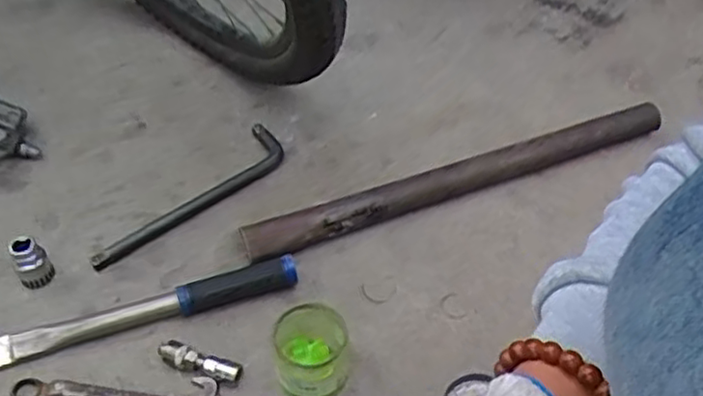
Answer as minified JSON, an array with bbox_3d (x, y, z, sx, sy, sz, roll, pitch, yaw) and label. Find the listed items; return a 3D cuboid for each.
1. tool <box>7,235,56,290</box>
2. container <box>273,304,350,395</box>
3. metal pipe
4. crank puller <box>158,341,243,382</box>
[{"bbox_3d":[-0.311,0.059,0.667,0.032,0.041,0.030,36,55,26],"label":"tool"},{"bbox_3d":[-0.033,0.136,0.593,0.062,0.057,0.066,1,47,-1],"label":"container"},{"bbox_3d":[0.125,-0.021,0.759,0.493,0.041,0.039,-16,50,-17],"label":"metal pipe"},{"bbox_3d":[-0.134,0.145,0.611,0.075,0.020,0.017,13,48,9],"label":"crank puller"}]

